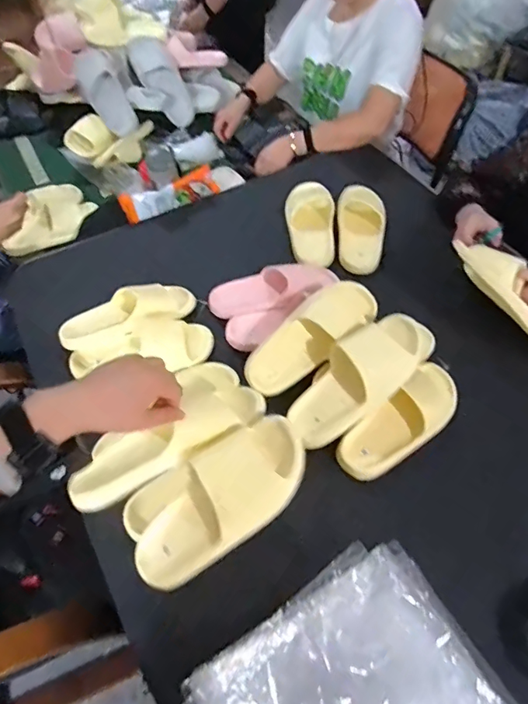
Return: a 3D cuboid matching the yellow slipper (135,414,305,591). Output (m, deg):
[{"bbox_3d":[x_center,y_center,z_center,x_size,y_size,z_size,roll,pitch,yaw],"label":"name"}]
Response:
[{"bbox_3d":[-0.058,0.186,0.569,0.250,0.061,0.106,-45,62,3],"label":"yellow slipper"}]

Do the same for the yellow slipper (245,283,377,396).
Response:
[{"bbox_3d":[0.082,-0.028,0.816,0.266,0.062,0.102,-40,62,-10],"label":"yellow slipper"}]

